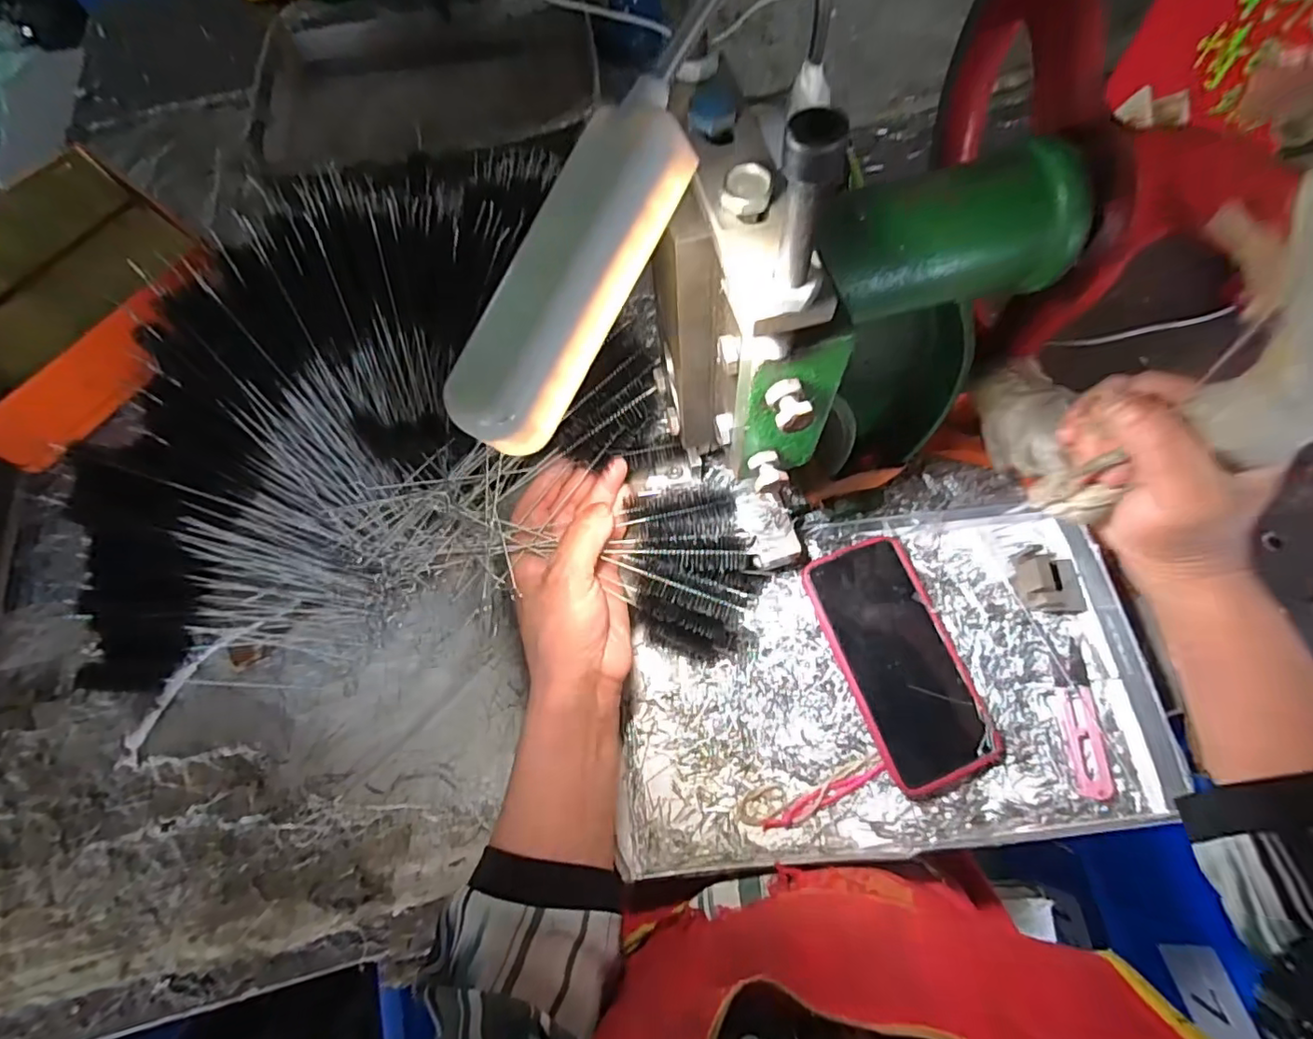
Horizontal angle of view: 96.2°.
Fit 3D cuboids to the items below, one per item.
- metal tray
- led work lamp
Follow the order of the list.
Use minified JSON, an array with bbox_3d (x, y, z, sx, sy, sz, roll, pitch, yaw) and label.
[{"bbox_3d":[0.146,0.107,0.404,0.344,0.032,0.211,-7,68,0],"label":"metal tray"},{"bbox_3d":[-0.018,-0.056,0.130,0.020,0.020,0.085,29,90,13],"label":"led work lamp"}]

